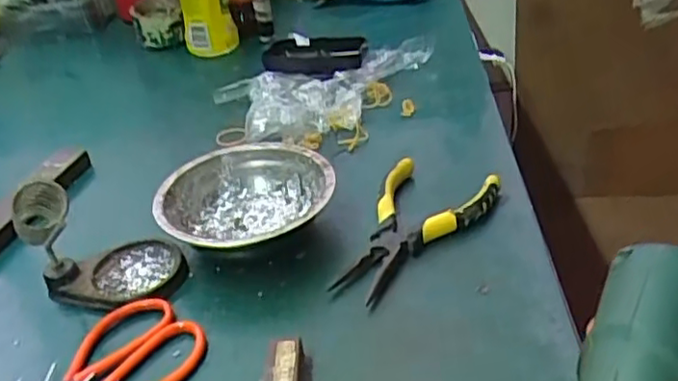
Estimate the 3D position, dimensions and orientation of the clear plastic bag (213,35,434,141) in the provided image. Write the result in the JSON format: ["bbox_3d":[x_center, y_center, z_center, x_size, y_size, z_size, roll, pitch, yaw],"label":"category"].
[{"bbox_3d":[-0.010,-0.090,0.606,0.210,0.031,0.096,-7,34,-3],"label":"clear plastic bag"}]

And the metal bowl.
[{"bbox_3d":[-0.068,0.013,0.489,0.126,0.050,0.126,-5,34,3],"label":"metal bowl"}]

